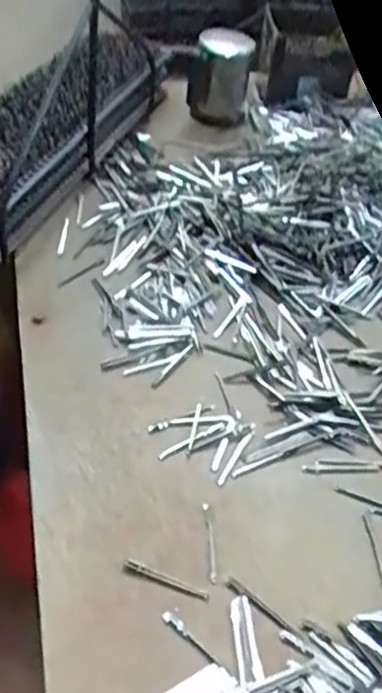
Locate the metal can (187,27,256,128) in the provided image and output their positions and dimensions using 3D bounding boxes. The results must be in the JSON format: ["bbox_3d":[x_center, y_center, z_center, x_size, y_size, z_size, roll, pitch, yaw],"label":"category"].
[{"bbox_3d":[0.044,-0.395,1.023,0.078,0.111,0.078,12,44,6],"label":"metal can"}]

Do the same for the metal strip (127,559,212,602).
[{"bbox_3d":[-0.018,0.174,0.525,0.065,0.005,0.008,18,45,12],"label":"metal strip"}]

